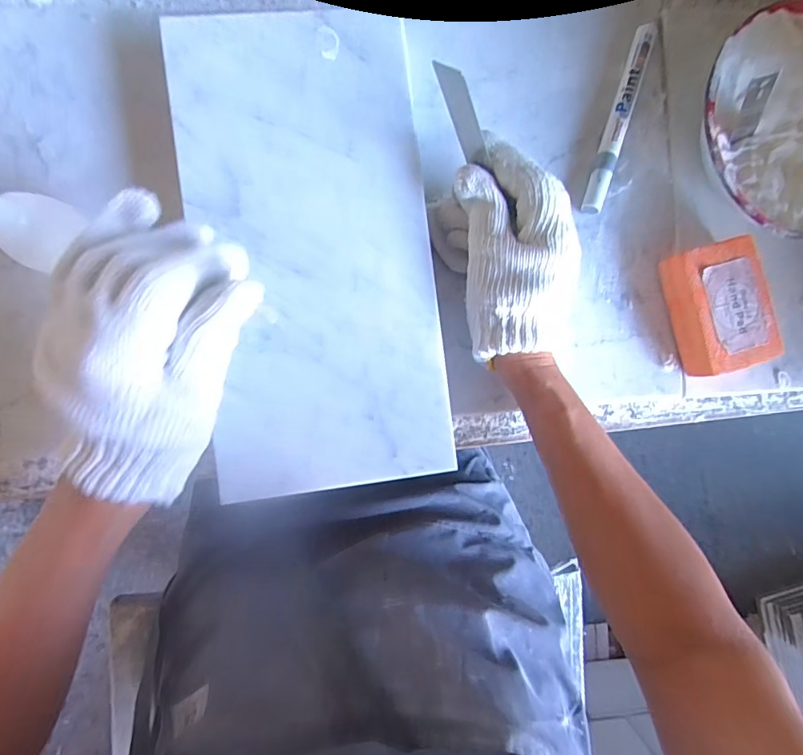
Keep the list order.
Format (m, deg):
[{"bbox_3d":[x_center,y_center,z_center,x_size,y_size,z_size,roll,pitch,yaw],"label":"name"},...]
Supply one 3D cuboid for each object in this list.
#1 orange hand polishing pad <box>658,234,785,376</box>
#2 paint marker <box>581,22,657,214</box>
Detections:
[{"bbox_3d":[0.238,-0.052,0.341,0.060,0.030,0.091,-14,90,-5],"label":"orange hand polishing pad"},{"bbox_3d":[0.162,-0.192,0.343,0.015,0.017,0.143,18,88,-4],"label":"paint marker"}]

